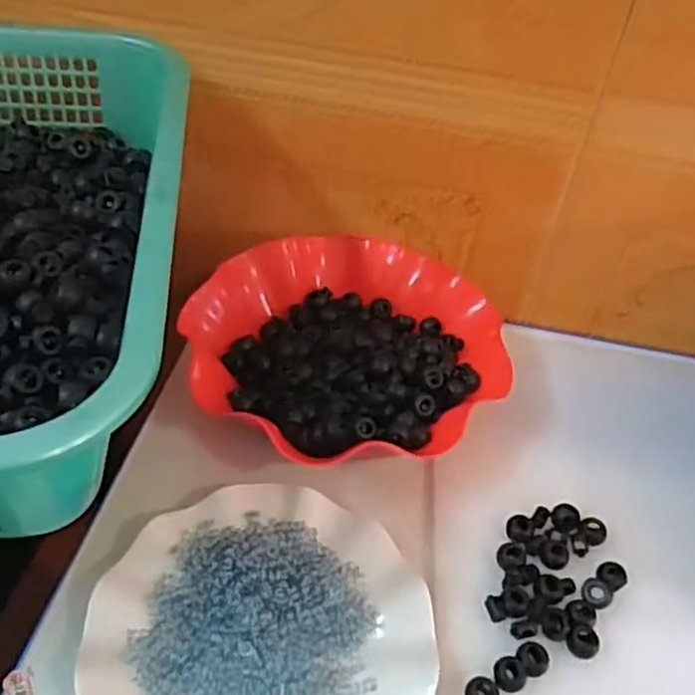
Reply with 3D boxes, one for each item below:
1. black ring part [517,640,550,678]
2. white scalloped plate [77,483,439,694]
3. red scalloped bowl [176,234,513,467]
[{"bbox_3d":[0.102,0.170,0.393,0.017,0.004,0.017,3,51,-4],"label":"black ring part"},{"bbox_3d":[-0.044,0.152,0.378,0.174,0.024,0.180,4,43,-4],"label":"white scalloped plate"},{"bbox_3d":[-0.002,-0.002,0.524,0.219,0.057,0.209,4,43,-4],"label":"red scalloped bowl"}]

